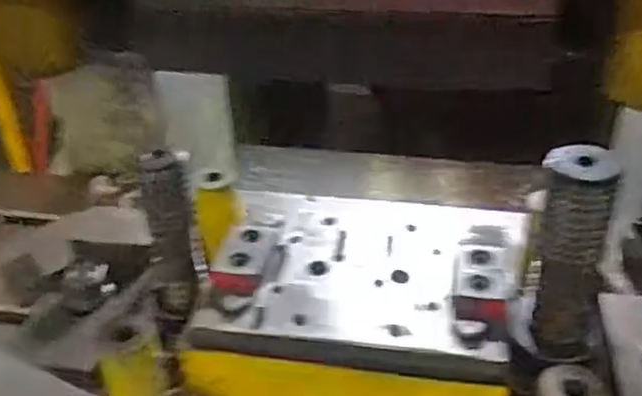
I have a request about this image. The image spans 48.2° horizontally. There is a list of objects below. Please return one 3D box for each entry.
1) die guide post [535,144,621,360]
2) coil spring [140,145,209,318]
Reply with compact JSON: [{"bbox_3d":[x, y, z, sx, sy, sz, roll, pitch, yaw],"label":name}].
[{"bbox_3d":[0.174,0.043,0.502,0.053,0.156,0.040,11,36,20],"label":"die guide post"},{"bbox_3d":[-0.117,0.027,0.565,0.039,0.146,0.031,-9,34,-9],"label":"coil spring"}]

